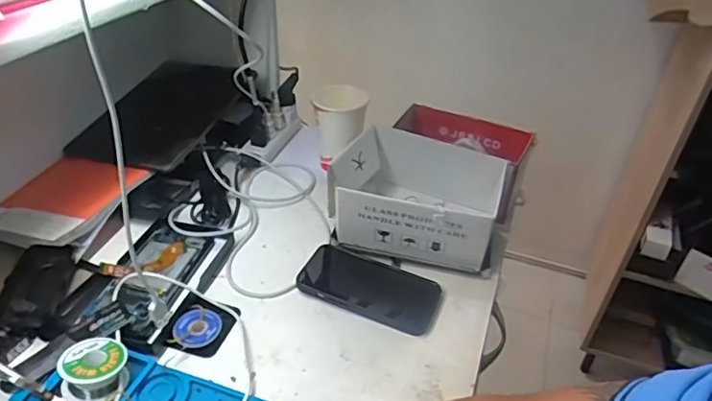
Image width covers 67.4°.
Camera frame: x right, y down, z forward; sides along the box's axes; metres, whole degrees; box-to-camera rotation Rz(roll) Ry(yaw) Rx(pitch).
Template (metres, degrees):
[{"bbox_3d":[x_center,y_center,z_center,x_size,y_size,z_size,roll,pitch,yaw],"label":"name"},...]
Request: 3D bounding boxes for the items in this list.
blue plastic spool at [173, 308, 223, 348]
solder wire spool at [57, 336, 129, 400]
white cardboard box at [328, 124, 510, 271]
[{"bbox_3d":[-0.157,0.125,0.531,0.045,0.006,0.044,2,36,-2],"label":"blue plastic spool"},{"bbox_3d":[-0.229,0.148,0.467,0.051,0.026,0.055,2,36,-2],"label":"solder wire spool"},{"bbox_3d":[0.070,-0.002,0.635,0.193,0.112,0.129,13,37,13],"label":"white cardboard box"}]

